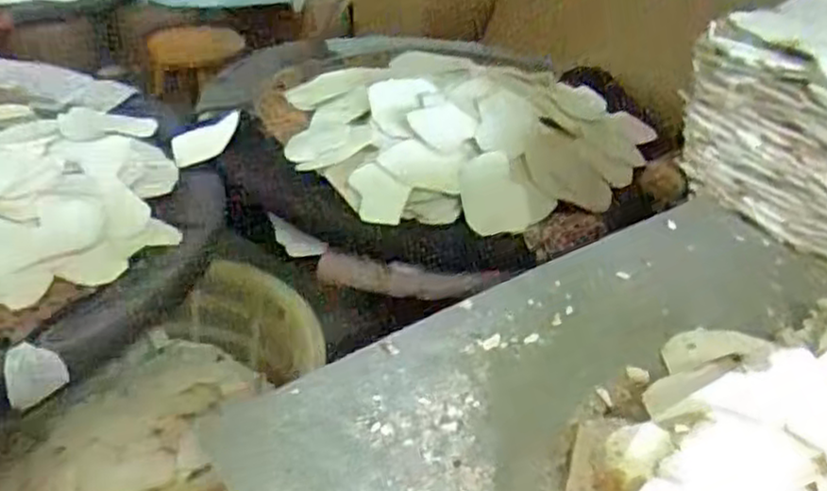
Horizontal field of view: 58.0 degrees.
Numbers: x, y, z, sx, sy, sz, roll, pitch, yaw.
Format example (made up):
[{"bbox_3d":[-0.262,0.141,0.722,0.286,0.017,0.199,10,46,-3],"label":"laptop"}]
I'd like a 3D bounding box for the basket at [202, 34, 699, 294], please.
[{"bbox_3d":[0.028,-0.257,1.363,0.765,0.178,0.761,3,34,-2],"label":"basket"}]

